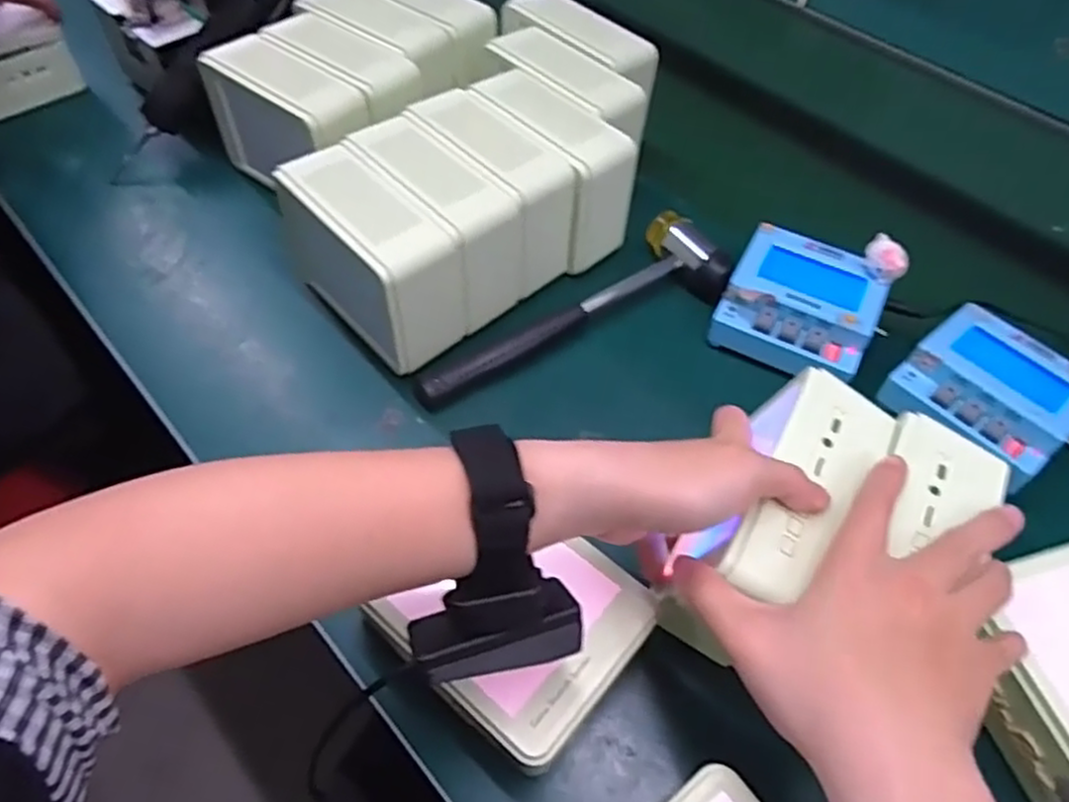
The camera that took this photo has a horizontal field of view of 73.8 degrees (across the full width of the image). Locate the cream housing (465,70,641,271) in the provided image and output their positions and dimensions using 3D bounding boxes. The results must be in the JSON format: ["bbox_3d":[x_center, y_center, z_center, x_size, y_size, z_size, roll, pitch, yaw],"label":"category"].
[{"bbox_3d":[0.011,-0.187,0.564,0.058,0.095,0.138,-31,61,-23],"label":"cream housing"}]

